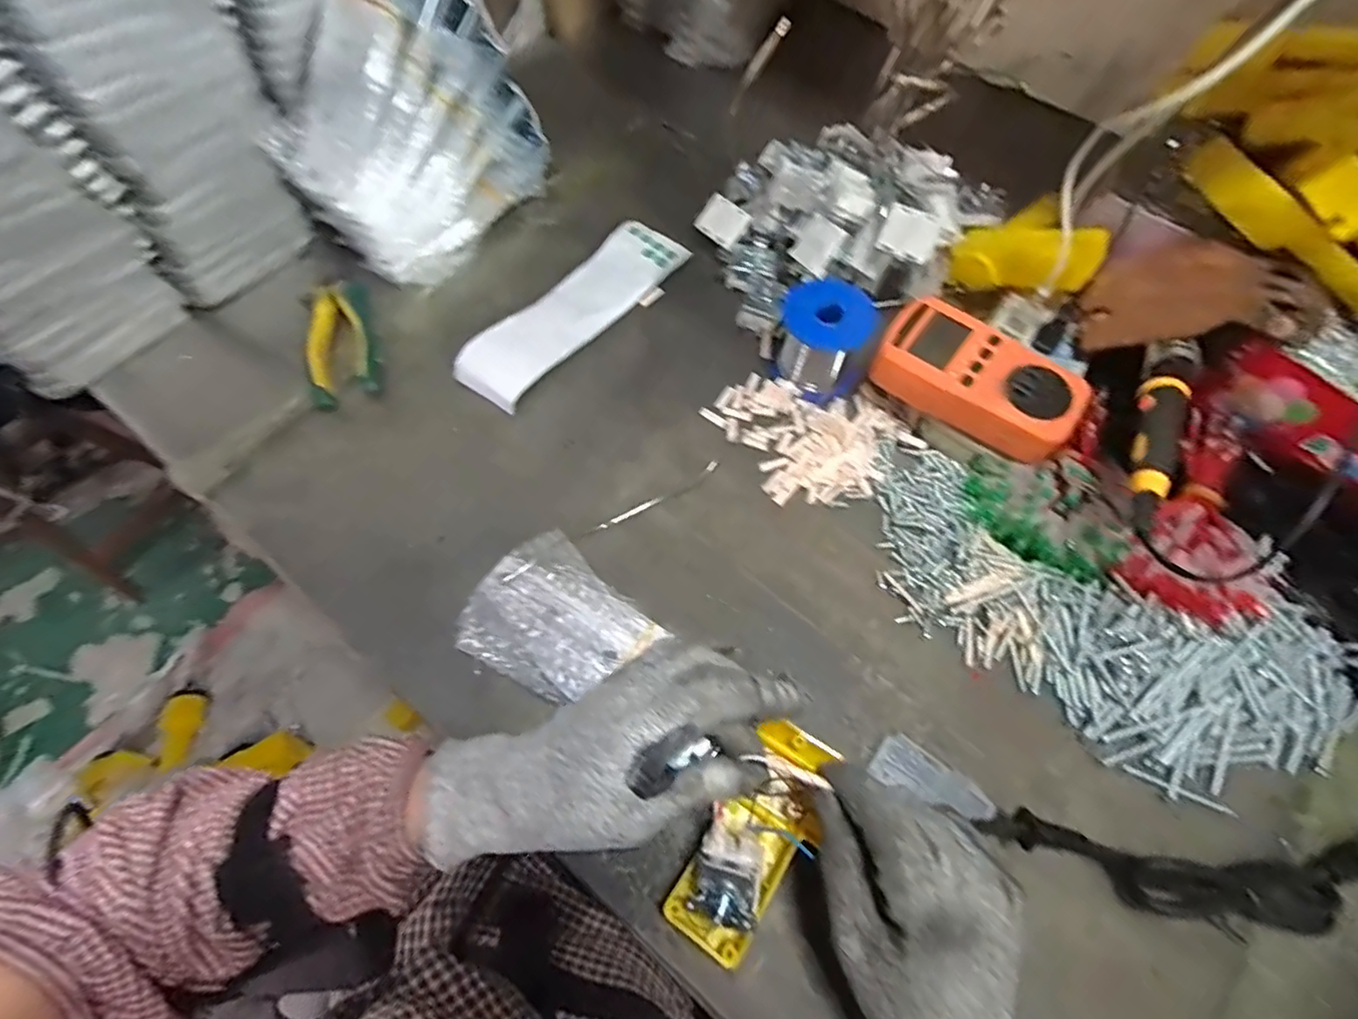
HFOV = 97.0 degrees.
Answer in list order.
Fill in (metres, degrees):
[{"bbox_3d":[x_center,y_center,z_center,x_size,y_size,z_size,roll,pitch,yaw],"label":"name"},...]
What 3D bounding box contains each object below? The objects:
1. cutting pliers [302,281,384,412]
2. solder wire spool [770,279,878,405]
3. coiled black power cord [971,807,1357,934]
[{"bbox_3d":[-0.254,-0.132,0.450,0.048,0.021,0.115,-15,68,-8],"label":"cutting pliers"},{"bbox_3d":[0.103,-0.122,0.435,0.061,0.063,0.052,23,67,8],"label":"solder wire spool"},{"bbox_3d":[0.282,0.192,0.322,0.234,0.031,0.051,5,66,0],"label":"coiled black power cord"}]

